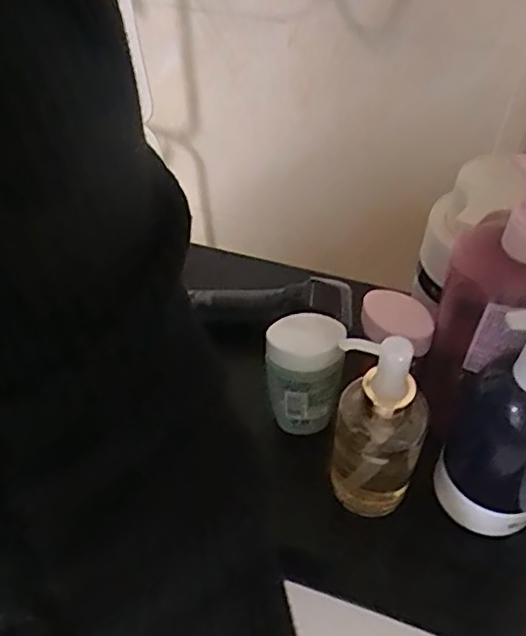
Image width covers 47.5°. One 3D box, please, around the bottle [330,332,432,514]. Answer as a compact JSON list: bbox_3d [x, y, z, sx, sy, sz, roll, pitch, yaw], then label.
[{"bbox_3d":[0.066,0.062,0.341,0.050,0.138,0.041,16,51,16],"label":"bottle"}]

